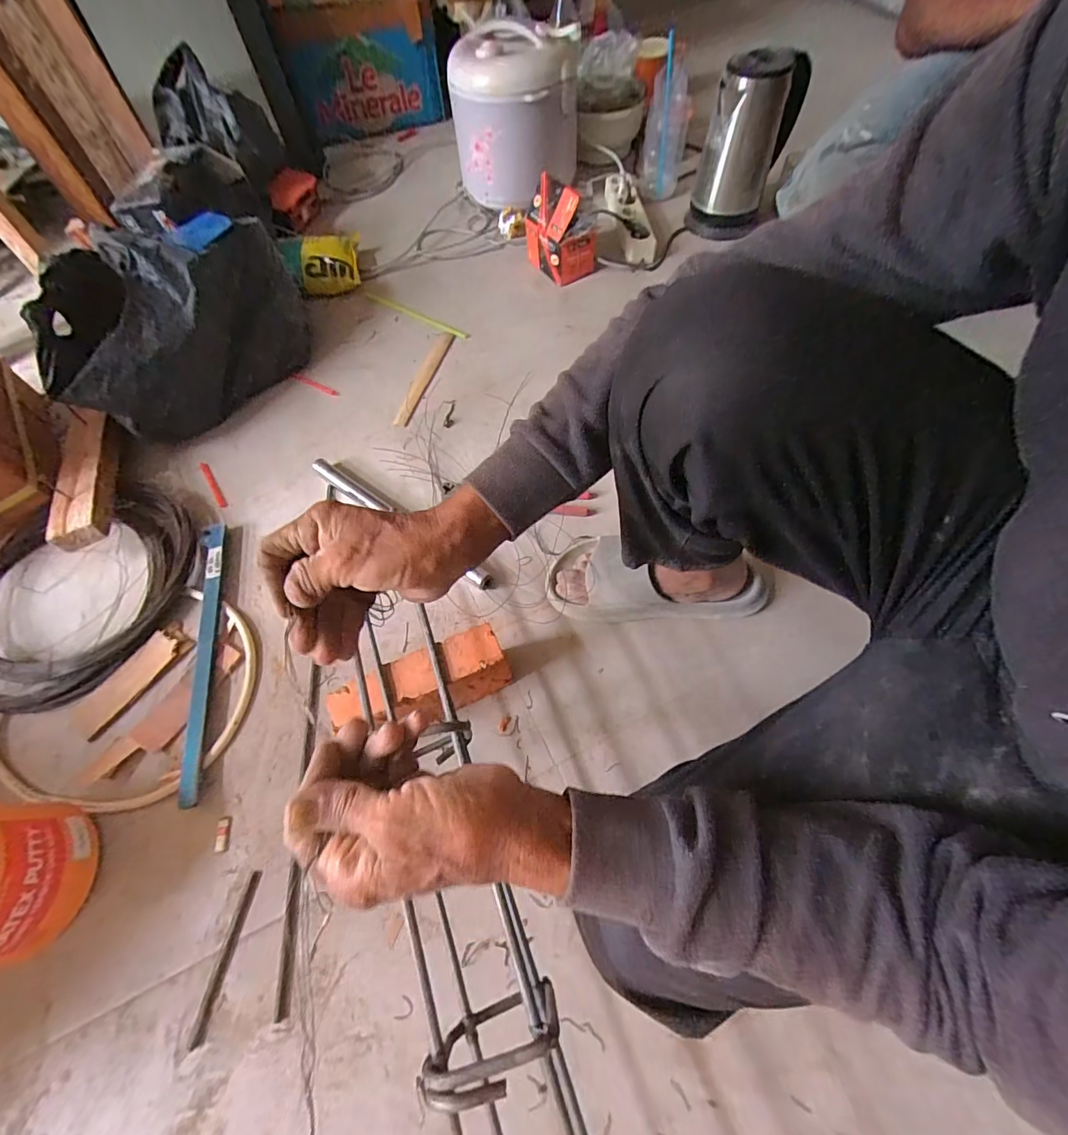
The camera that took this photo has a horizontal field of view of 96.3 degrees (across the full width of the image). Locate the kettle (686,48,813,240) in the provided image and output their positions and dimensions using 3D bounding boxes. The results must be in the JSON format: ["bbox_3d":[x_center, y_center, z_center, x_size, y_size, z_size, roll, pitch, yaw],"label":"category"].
[{"bbox_3d":[0.417,-0.830,0.955,0.141,0.275,0.139,25,66,16],"label":"kettle"}]

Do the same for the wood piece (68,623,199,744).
[{"bbox_3d":[-0.519,0.142,0.619,0.053,0.008,0.153,35,67,18],"label":"wood piece"}]

